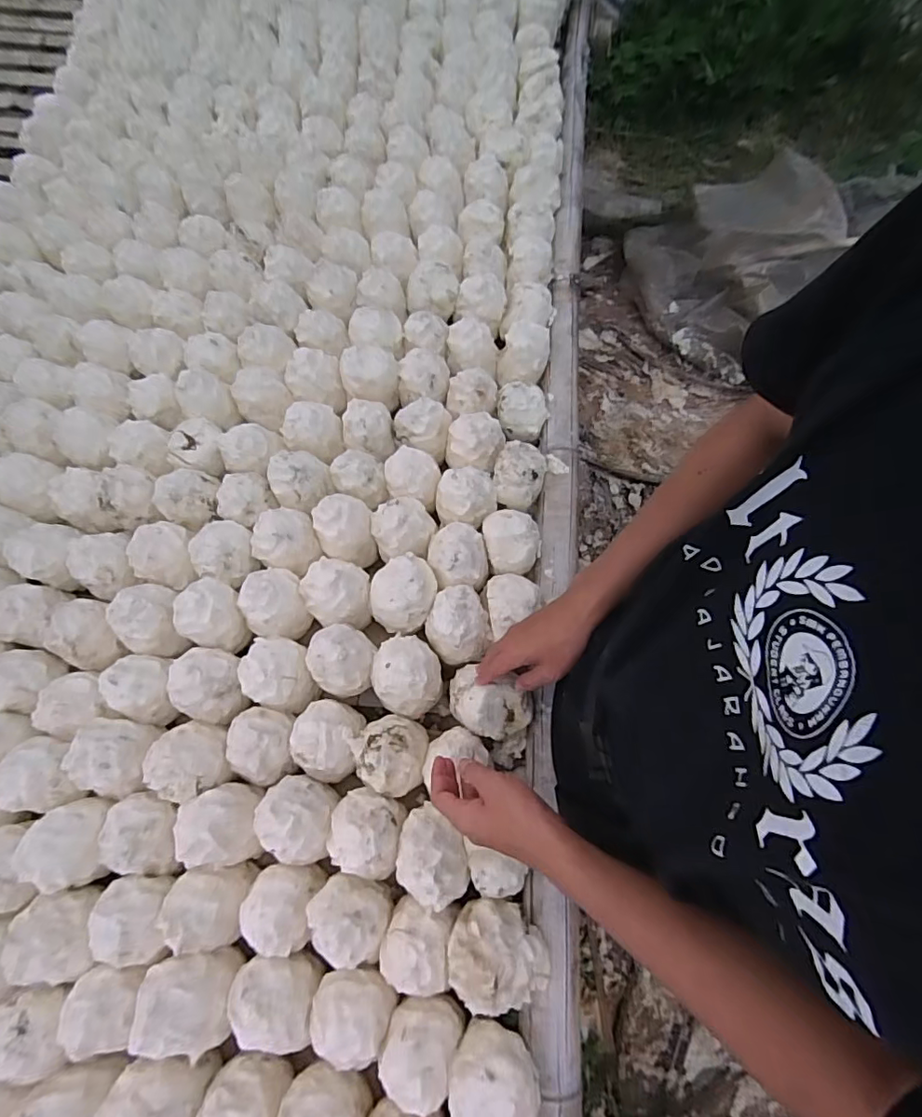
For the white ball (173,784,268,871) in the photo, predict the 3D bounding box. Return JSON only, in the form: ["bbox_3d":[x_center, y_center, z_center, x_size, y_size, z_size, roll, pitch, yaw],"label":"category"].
[{"bbox_3d":[-0.275,0.304,0.595,0.077,0.080,0.084,-1,69,2],"label":"white ball"}]

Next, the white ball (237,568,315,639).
[{"bbox_3d":[-0.248,0.058,0.697,0.089,0.085,0.092,32,73,13],"label":"white ball"}]

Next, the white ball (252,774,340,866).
[{"bbox_3d":[-0.186,0.296,0.591,0.077,0.080,0.082,-1,69,2],"label":"white ball"}]

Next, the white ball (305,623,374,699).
[{"bbox_3d":[-0.151,0.128,0.661,0.076,0.070,0.080,-1,69,2],"label":"white ball"}]

